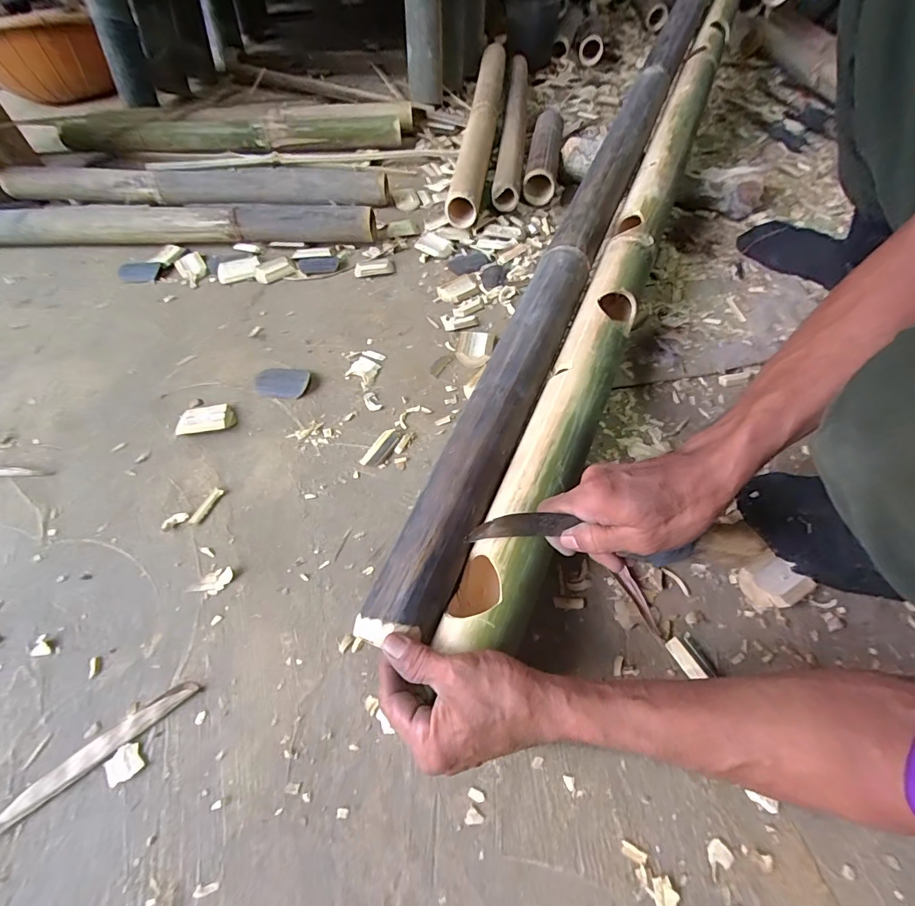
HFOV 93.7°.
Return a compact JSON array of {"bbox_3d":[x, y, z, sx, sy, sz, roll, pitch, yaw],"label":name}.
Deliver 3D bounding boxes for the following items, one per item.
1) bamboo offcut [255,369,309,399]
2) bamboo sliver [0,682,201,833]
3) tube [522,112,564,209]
[{"bbox_3d":[-0.228,-0.092,0.555,0.069,0.011,0.045,2,59,1],"label":"bamboo offcut"},{"bbox_3d":[-0.293,0.243,0.352,0.154,0.007,0.019,-33,64,-18],"label":"bamboo sliver"},{"bbox_3d":[0.163,-0.559,0.795,0.050,0.065,0.277,10,59,6],"label":"tube"}]

